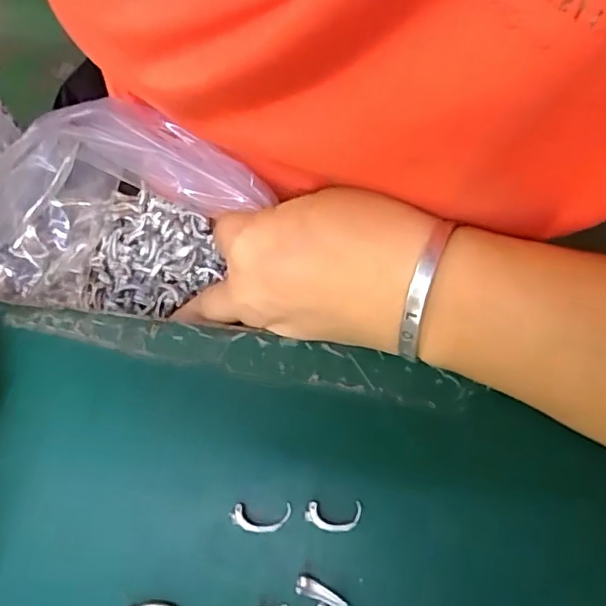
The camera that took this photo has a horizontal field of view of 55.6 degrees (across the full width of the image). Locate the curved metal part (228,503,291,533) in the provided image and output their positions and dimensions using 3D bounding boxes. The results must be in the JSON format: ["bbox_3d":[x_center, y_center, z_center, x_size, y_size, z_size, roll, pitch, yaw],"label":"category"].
[{"bbox_3d":[-0.017,0.084,0.225,0.024,0.004,0.011,-1,70,1],"label":"curved metal part"}]

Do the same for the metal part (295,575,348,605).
[{"bbox_3d":[0.007,0.108,0.214,0.021,0.004,0.006,18,72,8],"label":"metal part"}]

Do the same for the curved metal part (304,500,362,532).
[{"bbox_3d":[0.012,0.083,0.223,0.022,0.004,0.011,-1,70,1],"label":"curved metal part"}]

